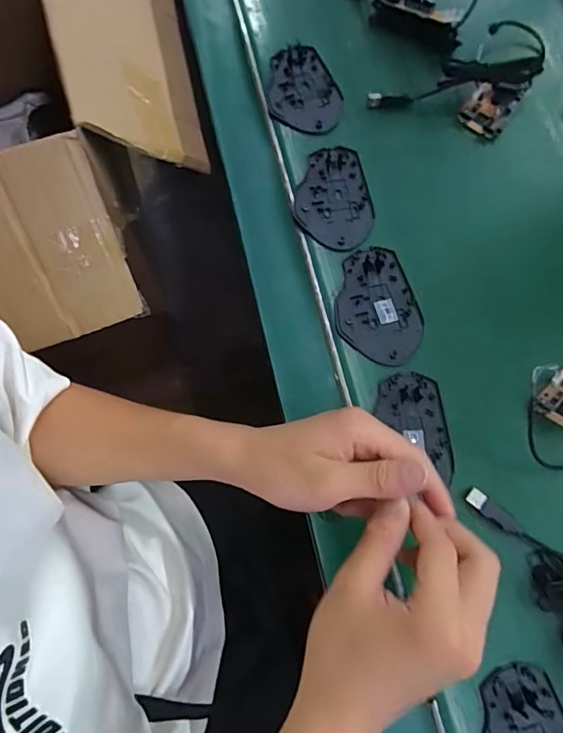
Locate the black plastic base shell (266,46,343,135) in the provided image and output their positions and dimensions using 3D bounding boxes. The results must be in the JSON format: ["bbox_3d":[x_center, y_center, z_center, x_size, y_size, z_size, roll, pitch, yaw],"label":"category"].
[{"bbox_3d":[0.022,-0.286,0.502,0.073,0.008,0.107,-6,76,-1],"label":"black plastic base shell"}]

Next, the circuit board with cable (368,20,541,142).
[{"bbox_3d":[0.202,-0.288,0.497,0.203,0.024,0.099,-35,78,-8],"label":"circuit board with cable"}]

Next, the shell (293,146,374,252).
[{"bbox_3d":[0.049,-0.161,0.465,0.072,0.008,0.108,-5,76,-1],"label":"shell"}]

